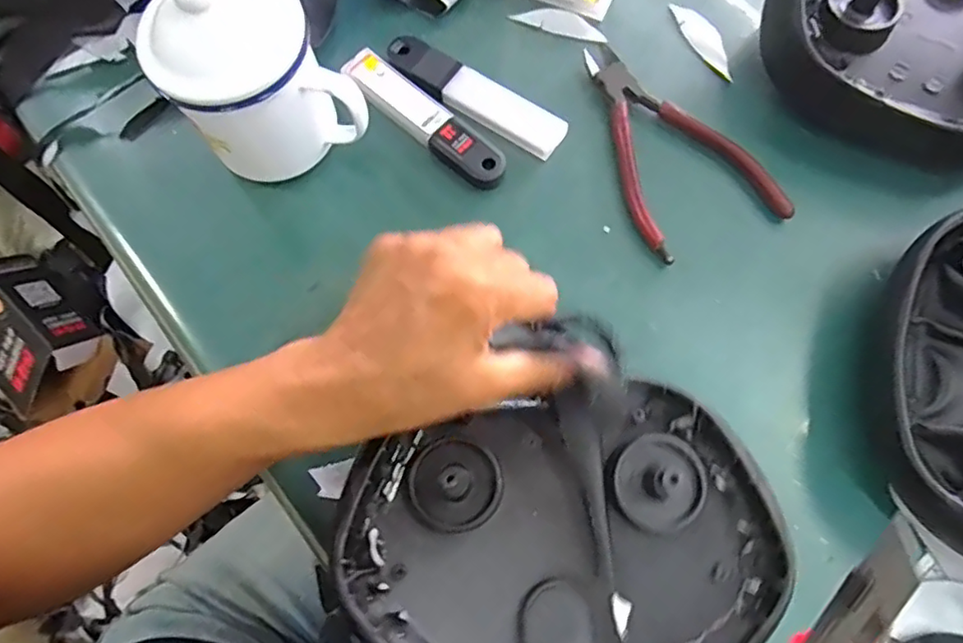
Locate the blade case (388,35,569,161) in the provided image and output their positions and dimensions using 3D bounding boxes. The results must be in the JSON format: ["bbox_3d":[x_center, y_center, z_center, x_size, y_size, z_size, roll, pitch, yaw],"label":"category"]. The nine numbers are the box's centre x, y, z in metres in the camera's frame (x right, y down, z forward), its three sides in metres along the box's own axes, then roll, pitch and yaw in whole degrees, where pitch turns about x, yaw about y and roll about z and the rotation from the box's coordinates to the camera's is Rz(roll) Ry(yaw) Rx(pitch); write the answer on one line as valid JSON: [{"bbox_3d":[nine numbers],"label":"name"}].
[{"bbox_3d":[-0.005,-0.144,0.380,0.126,0.012,0.030,34,76,12],"label":"blade case"}]

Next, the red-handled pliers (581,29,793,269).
[{"bbox_3d":[0.117,-0.115,0.370,0.087,0.011,0.151,-19,72,-5],"label":"red-handled pliers"}]

